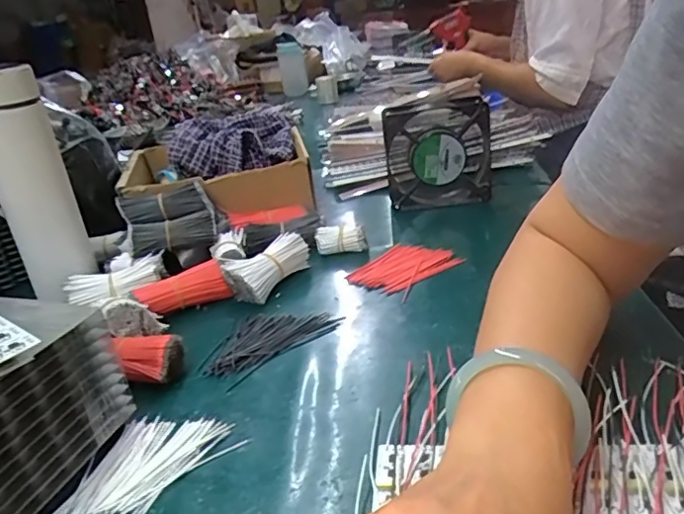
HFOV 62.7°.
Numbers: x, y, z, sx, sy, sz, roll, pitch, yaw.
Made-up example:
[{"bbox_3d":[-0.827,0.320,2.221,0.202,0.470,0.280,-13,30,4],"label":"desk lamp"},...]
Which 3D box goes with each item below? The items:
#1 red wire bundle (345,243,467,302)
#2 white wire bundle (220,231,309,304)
[{"bbox_3d":[0.060,0.009,0.543,0.097,0.007,0.072,-27,31,-38],"label":"red wire bundle"},{"bbox_3d":[-0.072,0.009,0.543,0.038,0.040,0.079,10,29,33],"label":"white wire bundle"}]

